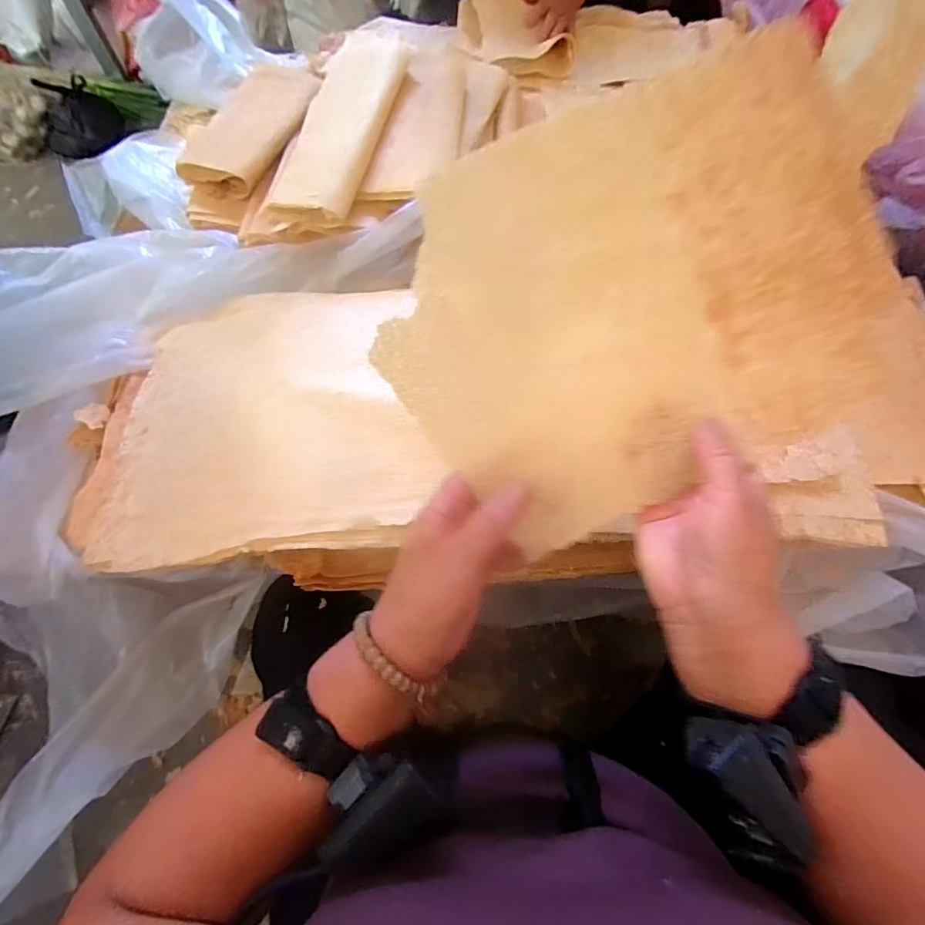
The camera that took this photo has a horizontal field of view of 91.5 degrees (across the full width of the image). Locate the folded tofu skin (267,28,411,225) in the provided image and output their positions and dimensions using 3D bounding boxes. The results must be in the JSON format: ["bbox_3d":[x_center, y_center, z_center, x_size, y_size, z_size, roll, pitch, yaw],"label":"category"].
[{"bbox_3d":[-0.138,-0.396,0.525,0.100,0.024,0.275,17,75,8],"label":"folded tofu skin"}]

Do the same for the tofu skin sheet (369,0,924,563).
[{"bbox_3d":[0.152,-0.111,0.276,0.400,0.050,0.253,-26,100,-2],"label":"tofu skin sheet"}]

